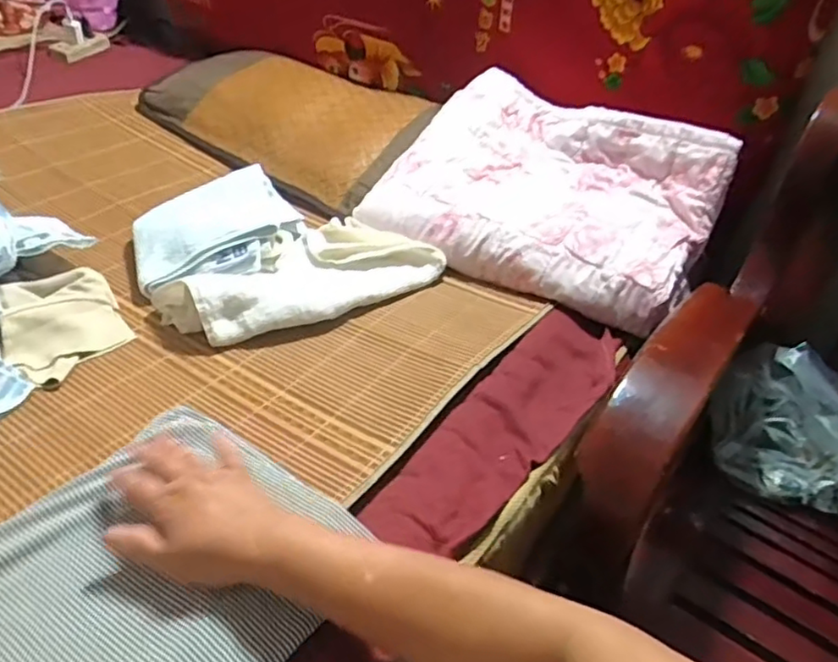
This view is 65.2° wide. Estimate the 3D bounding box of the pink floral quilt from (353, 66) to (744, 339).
[{"bbox_3d":[0.183,-0.206,0.927,0.440,0.157,0.318,25,40,22],"label":"pink floral quilt"}]

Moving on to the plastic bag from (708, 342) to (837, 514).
[{"bbox_3d":[0.478,0.124,0.830,0.187,0.134,0.148,12,37,7],"label":"plastic bag"}]

